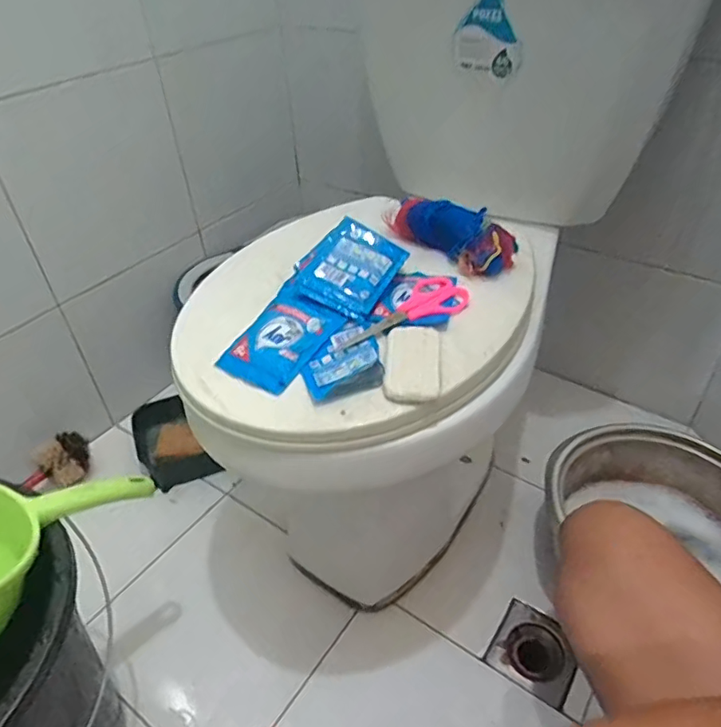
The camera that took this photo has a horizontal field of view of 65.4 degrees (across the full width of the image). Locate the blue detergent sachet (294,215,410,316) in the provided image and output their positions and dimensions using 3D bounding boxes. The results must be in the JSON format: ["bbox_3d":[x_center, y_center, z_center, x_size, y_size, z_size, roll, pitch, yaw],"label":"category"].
[{"bbox_3d":[-0.010,-0.098,0.566,0.084,0.012,0.101,32,66,10],"label":"blue detergent sachet"}]

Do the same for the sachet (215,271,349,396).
[{"bbox_3d":[-0.073,-0.025,0.528,0.077,0.011,0.112,26,60,23],"label":"sachet"}]

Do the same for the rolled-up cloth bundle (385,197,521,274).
[{"bbox_3d":[0.099,-0.149,0.625,0.059,0.049,0.152,-28,45,-27],"label":"rolled-up cloth bundle"}]

